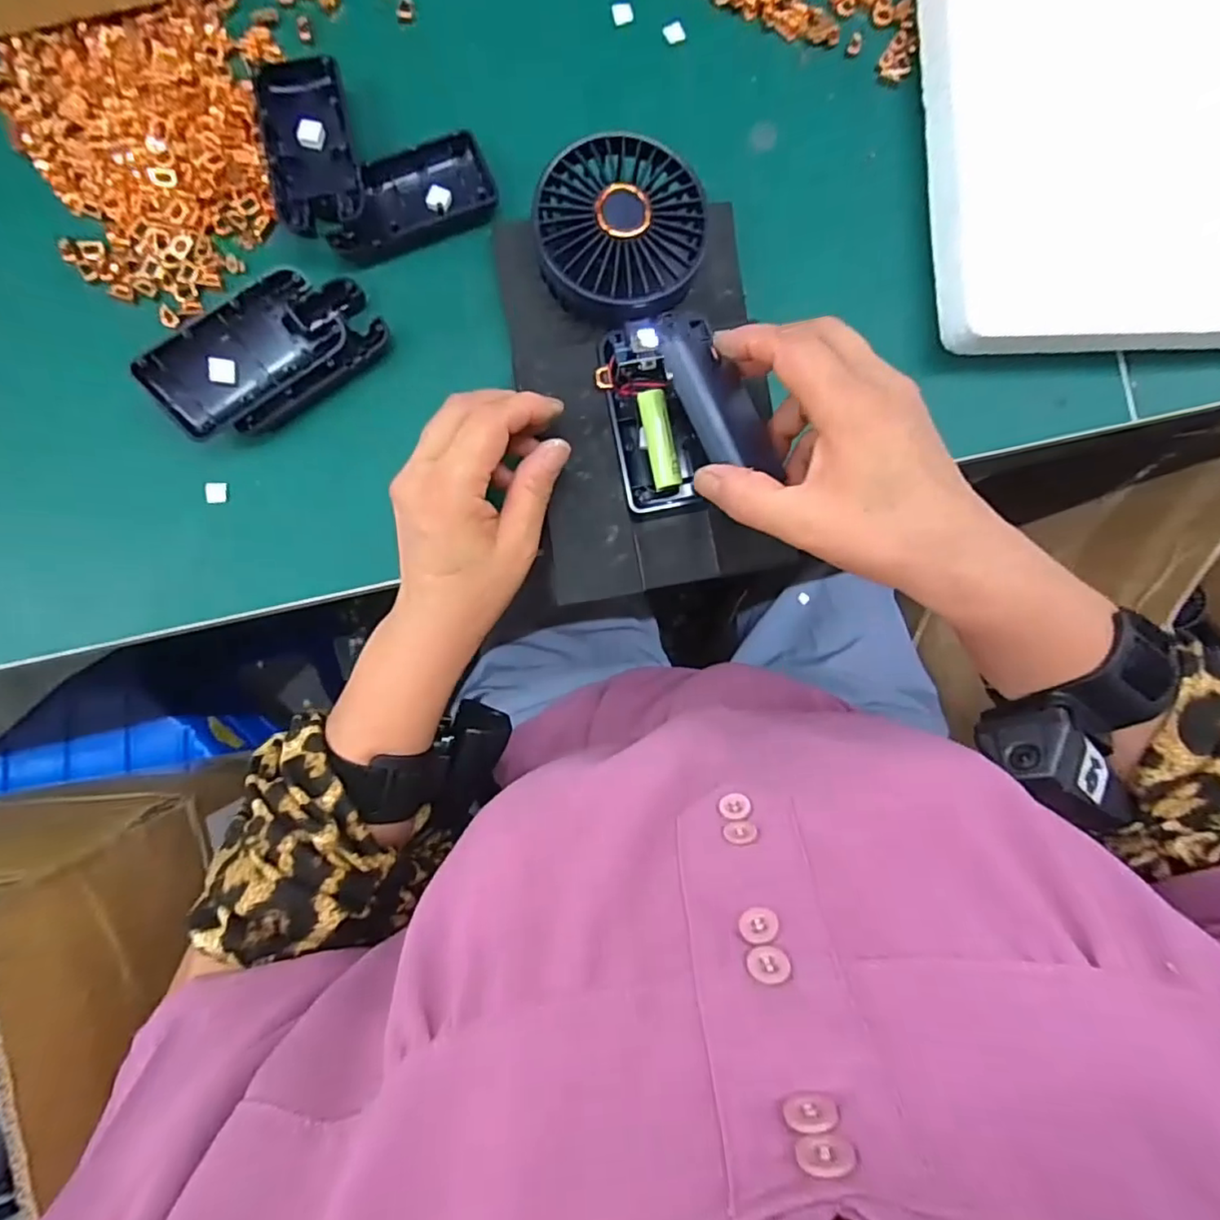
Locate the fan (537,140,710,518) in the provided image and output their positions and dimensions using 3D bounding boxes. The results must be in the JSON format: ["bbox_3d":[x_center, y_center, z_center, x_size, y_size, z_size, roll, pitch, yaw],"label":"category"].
[{"bbox_3d":[0.013,-0.142,0.311,0.080,0.032,0.181,-9,101,-4],"label":"fan"}]

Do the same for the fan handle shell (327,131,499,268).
[{"bbox_3d":[-0.109,-0.223,0.326,0.094,0.023,0.040,-29,90,-4],"label":"fan handle shell"}]

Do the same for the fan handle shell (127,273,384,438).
[{"bbox_3d":[-0.173,-0.130,0.301,0.110,0.030,0.049,-39,91,-4],"label":"fan handle shell"}]

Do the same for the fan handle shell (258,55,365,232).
[{"bbox_3d":[-0.155,-0.242,0.312,0.044,0.018,0.098,-11,89,-4],"label":"fan handle shell"}]

